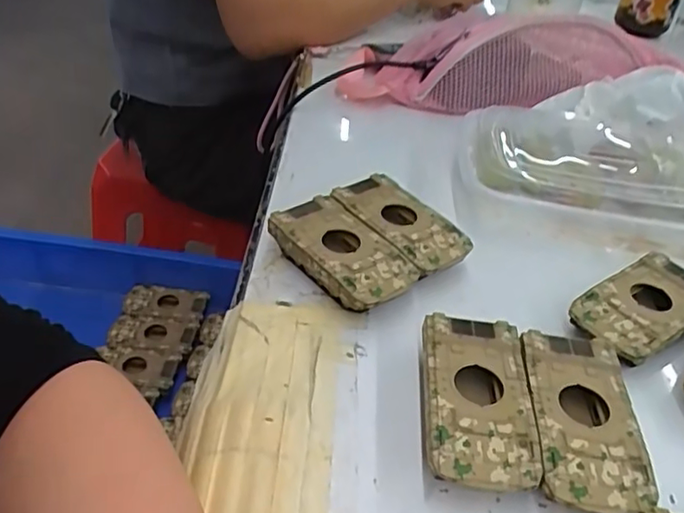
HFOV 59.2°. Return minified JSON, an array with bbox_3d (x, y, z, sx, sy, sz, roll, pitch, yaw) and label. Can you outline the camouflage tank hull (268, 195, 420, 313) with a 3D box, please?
[{"bbox_3d":[0.000,0.001,0.382,0.048,0.027,0.092,-26,49,-34],"label":"camouflage tank hull"}]

